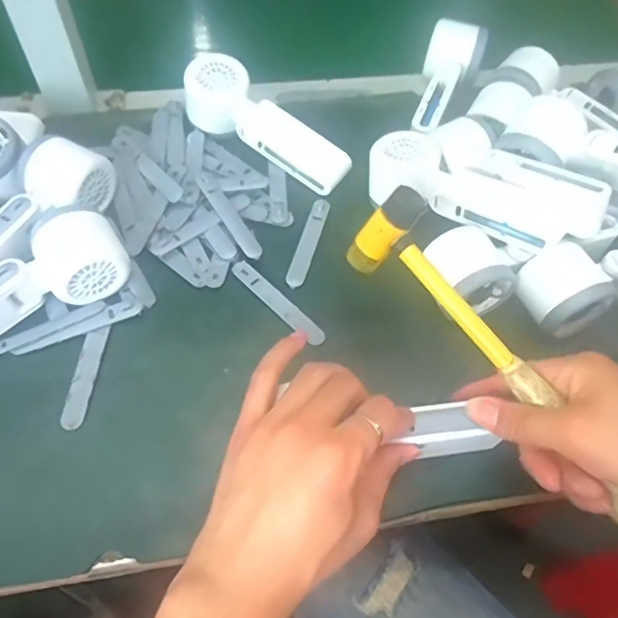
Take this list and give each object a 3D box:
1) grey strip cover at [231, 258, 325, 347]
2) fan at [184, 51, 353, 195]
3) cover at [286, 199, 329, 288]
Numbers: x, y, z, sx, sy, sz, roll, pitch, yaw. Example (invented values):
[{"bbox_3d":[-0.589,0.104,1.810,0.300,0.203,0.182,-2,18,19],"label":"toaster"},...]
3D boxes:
[{"bbox_3d":[-0.024,-0.006,0.436,0.093,0.005,0.015,41,64,20],"label":"grey strip cover"},{"bbox_3d":[-0.040,-0.167,0.518,0.168,0.044,0.051,35,61,0],"label":"fan"},{"bbox_3d":[0.000,-0.058,0.471,0.015,0.004,0.092,15,58,5],"label":"cover"}]

